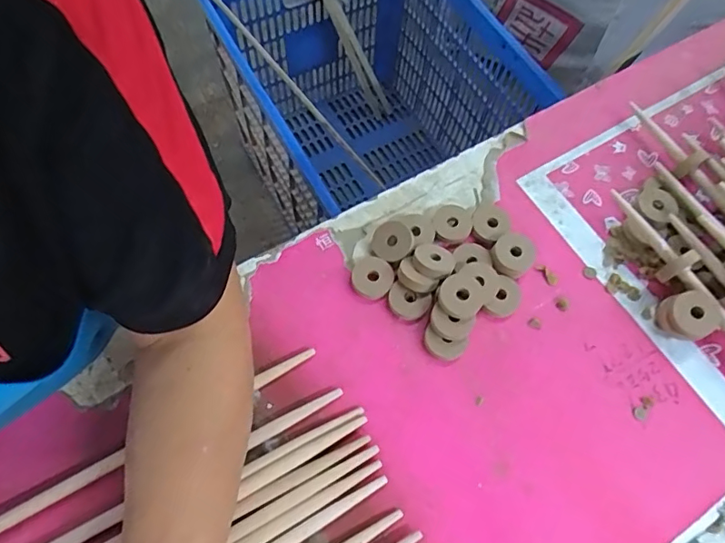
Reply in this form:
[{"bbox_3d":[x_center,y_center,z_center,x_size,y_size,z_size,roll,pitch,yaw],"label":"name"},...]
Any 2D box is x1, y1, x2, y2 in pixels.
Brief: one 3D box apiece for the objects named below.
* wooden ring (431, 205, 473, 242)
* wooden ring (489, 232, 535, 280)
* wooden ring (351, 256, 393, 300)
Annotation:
[{"bbox_3d":[0.081,-0.043,0.456,0.033,0.005,0.034,1,66,-2],"label":"wooden ring"},{"bbox_3d":[0.128,-0.013,0.438,0.034,0.015,0.040,34,69,13],"label":"wooden ring"},{"bbox_3d":[0.008,0.005,0.436,0.036,0.011,0.034,1,66,-2],"label":"wooden ring"}]

